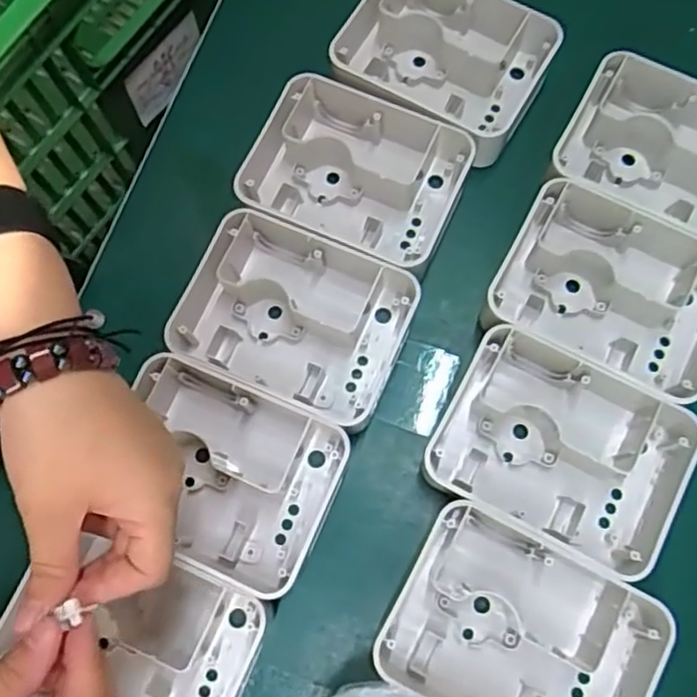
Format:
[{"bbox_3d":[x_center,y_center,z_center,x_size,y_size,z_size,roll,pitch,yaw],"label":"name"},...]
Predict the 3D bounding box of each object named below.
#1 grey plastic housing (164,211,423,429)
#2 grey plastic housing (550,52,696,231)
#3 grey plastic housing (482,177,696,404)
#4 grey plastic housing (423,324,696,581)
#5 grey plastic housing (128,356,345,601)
[{"bbox_3d":[-0.034,-0.017,0.406,0.133,0.037,0.099,22,76,8],"label":"grey plastic housing"},{"bbox_3d":[0.199,-0.117,0.419,0.129,0.051,0.090,32,77,10],"label":"grey plastic housing"},{"bbox_3d":[0.156,-0.030,0.397,0.134,0.038,0.098,28,76,9],"label":"grey plastic housing"},{"bbox_3d":[0.118,0.057,0.375,0.133,0.035,0.097,25,76,9],"label":"grey plastic housing"},{"bbox_3d":[-0.073,0.070,0.382,0.128,0.040,0.098,22,75,8],"label":"grey plastic housing"}]

